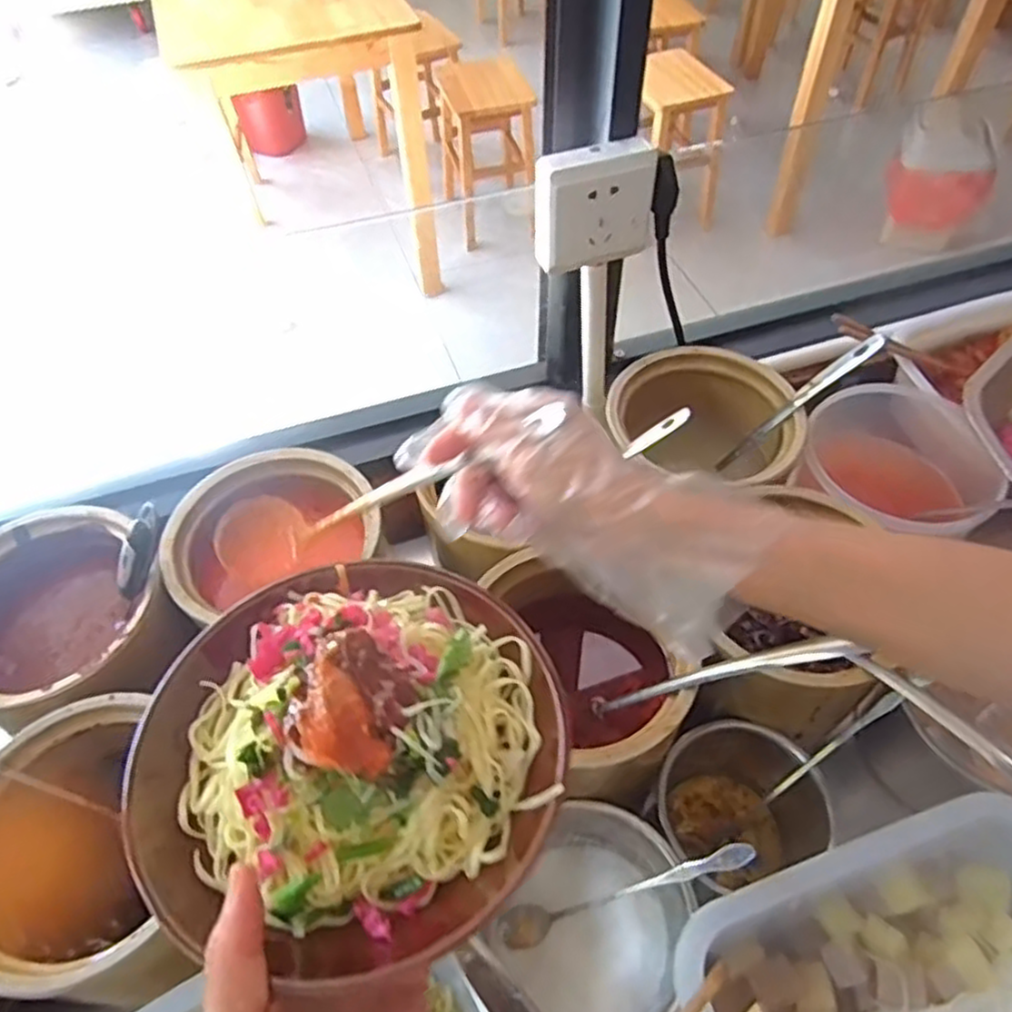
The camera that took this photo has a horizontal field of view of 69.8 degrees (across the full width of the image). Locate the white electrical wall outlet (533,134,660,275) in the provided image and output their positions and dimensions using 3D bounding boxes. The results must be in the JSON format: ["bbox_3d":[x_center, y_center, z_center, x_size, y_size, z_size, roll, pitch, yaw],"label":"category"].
[{"bbox_3d":[0.065,-0.220,0.539,0.090,0.085,0.029,-9,53,-5],"label":"white electrical wall outlet"}]

